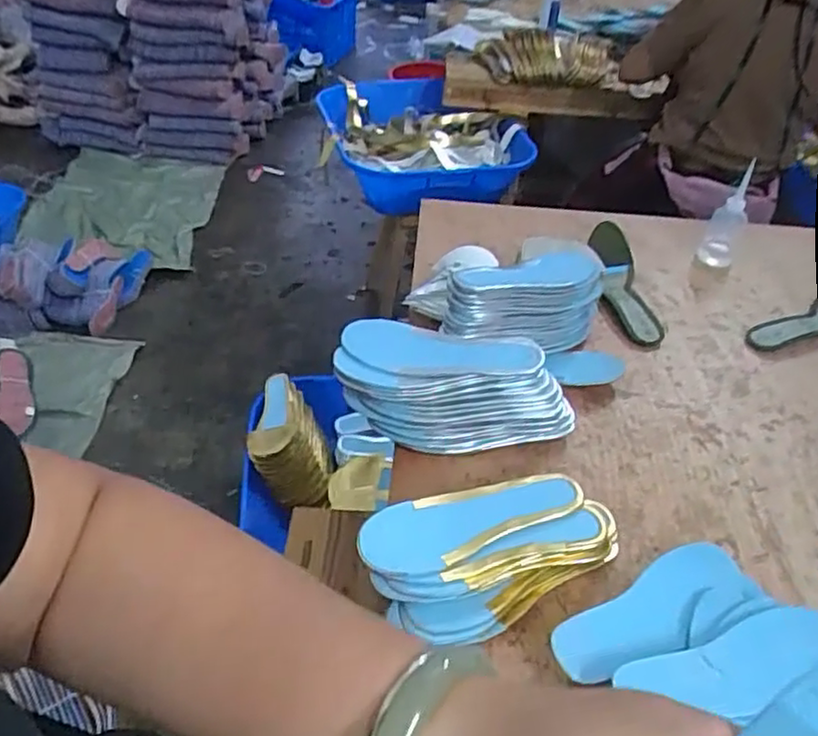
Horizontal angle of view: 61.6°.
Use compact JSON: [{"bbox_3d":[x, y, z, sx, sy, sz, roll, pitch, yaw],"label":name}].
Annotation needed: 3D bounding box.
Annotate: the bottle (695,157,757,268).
[{"bbox_3d":[0.566,-0.269,1.214,0.063,0.169,0.058,22,45,20],"label":"bottle"}]

